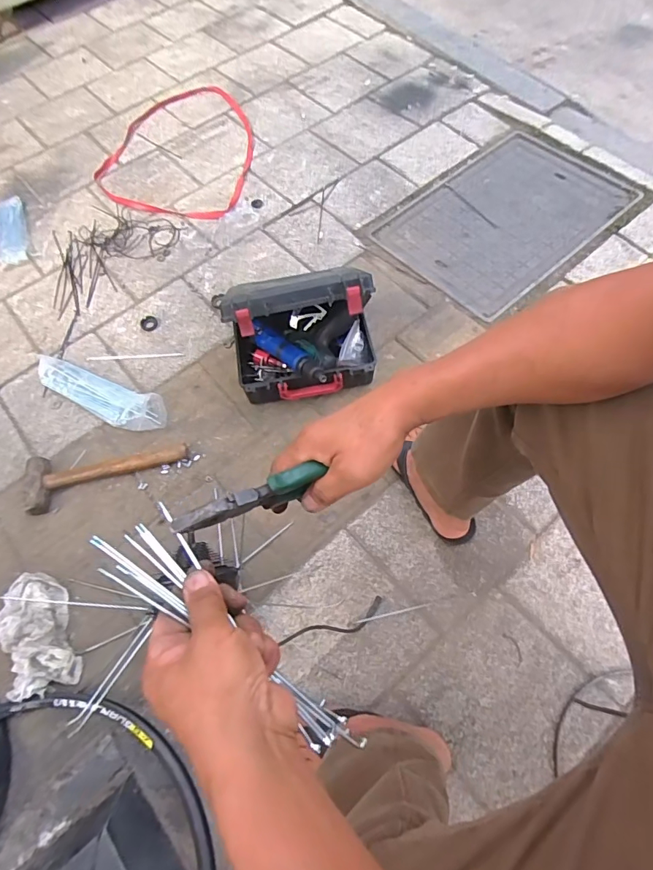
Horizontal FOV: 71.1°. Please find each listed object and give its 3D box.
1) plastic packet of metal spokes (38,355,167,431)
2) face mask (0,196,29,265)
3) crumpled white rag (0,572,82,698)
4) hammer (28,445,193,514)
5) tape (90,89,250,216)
[{"bbox_3d":[-0.490,-0.086,0.988,0.322,0.026,0.089,20,66,13],"label":"plastic packet of metal spokes"},{"bbox_3d":[-0.842,-0.548,1.213,0.081,0.015,0.240,-17,69,-12],"label":"face mask"},{"bbox_3d":[-0.489,0.329,0.773,0.098,0.053,0.203,-22,66,-9],"label":"crumpled white rag"},{"bbox_3d":[-0.438,0.082,0.899,0.323,0.044,0.111,-9,65,-3],"label":"hammer"},{"bbox_3d":[-0.423,-0.848,1.340,0.442,0.026,0.540,12,65,9],"label":"tape"}]

